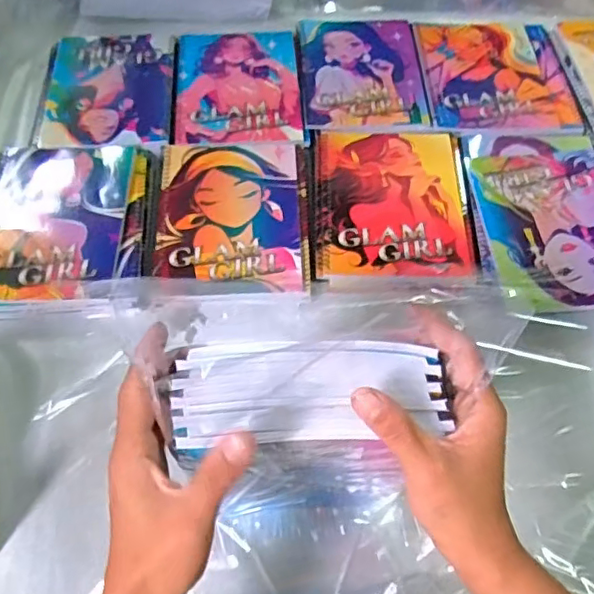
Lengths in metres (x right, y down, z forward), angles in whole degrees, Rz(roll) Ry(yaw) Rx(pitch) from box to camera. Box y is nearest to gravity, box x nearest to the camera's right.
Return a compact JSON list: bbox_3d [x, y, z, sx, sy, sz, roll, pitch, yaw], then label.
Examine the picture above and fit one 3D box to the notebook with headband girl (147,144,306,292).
[{"bbox_3d":[-0.071,-0.091,0.610,0.153,0.008,0.187,0,61,0],"label":"notebook with headband girl"}]

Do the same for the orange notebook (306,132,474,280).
[{"bbox_3d":[0.100,-0.108,0.623,0.162,0.008,0.200,2,61,1],"label":"orange notebook"}]

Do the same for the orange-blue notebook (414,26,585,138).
[{"bbox_3d":[0.247,-0.279,0.721,0.175,0.008,0.199,-2,61,-1],"label":"orange-blue notebook"}]

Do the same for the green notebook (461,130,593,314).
[{"bbox_3d":[0.271,-0.093,0.614,0.154,0.012,0.232,-1,61,-1],"label":"green notebook"}]

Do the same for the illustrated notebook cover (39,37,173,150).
[{"bbox_3d":[-0.231,-0.258,0.706,0.161,0.008,0.198,-4,61,-2],"label":"illustrated notebook cover"}]

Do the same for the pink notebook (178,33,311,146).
[{"bbox_3d":[-0.072,-0.259,0.705,0.152,0.007,0.193,-4,61,-2],"label":"pink notebook"}]

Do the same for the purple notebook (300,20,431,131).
[{"bbox_3d":[0.080,-0.285,0.727,0.148,0.009,0.198,-2,61,-1],"label":"purple notebook"}]

